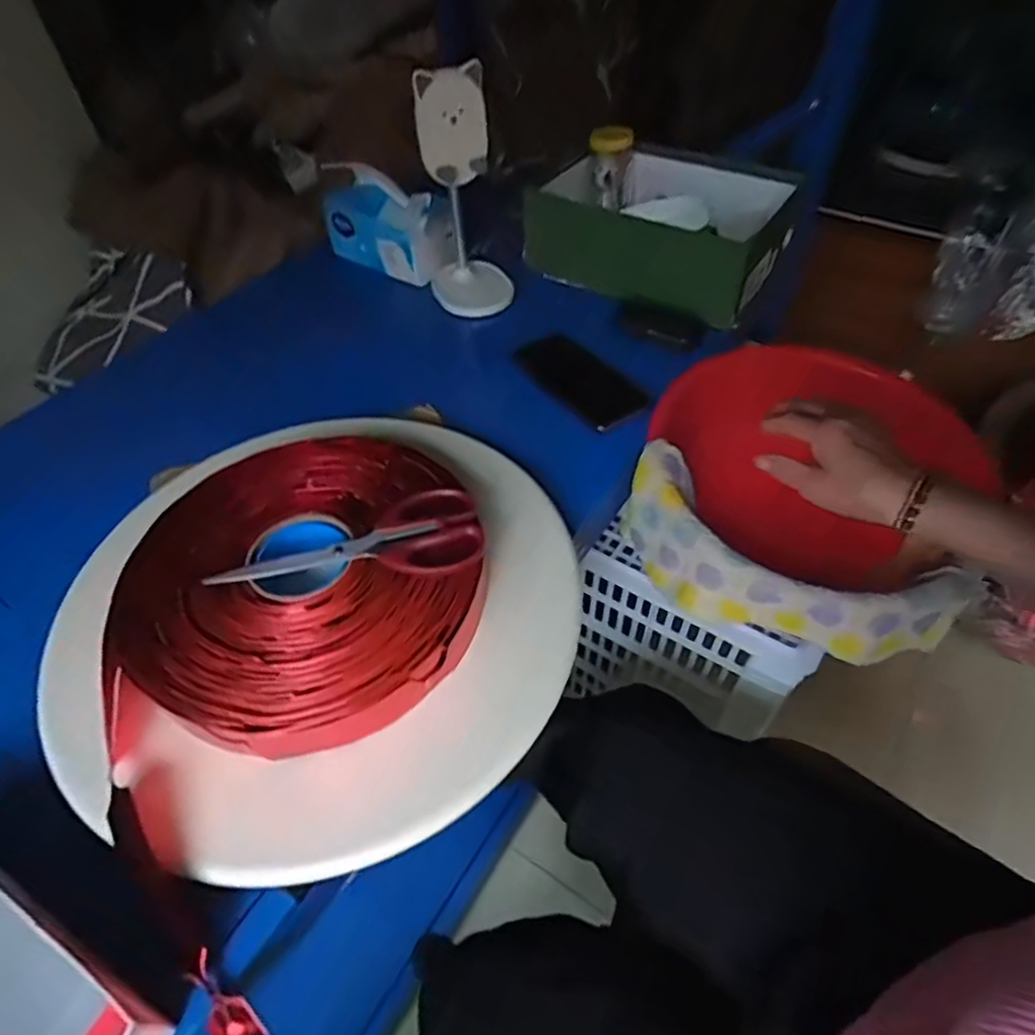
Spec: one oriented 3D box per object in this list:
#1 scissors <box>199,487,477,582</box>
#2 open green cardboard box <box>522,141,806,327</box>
[{"bbox_3d":[-0.126,0.013,0.490,0.199,0.012,0.079,-2,50,1],"label":"scissors"},{"bbox_3d":[0.182,-0.390,0.842,0.334,0.111,0.228,32,58,26],"label":"open green cardboard box"}]

